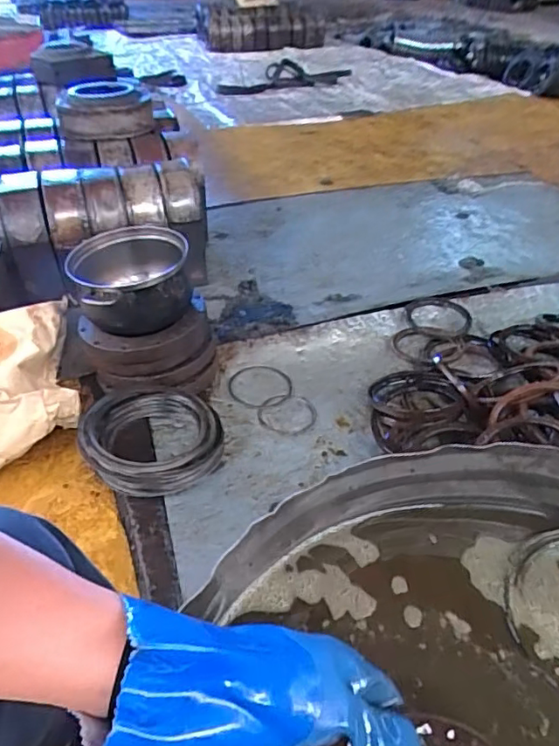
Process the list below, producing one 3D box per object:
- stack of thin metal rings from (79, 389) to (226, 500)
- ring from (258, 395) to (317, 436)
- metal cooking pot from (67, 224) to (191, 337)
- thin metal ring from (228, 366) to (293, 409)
[{"bbox_3d":[-0.208,0.109,0.930,0.223,0.076,0.212,-12,40,-14],"label":"stack of thin metal rings"},{"bbox_3d":[0.015,0.075,1.061,0.111,0.006,0.108,-1,39,1],"label":"ring"},{"bbox_3d":[-0.273,-0.171,1.038,0.201,0.119,0.221,-17,41,-19],"label":"metal cooking pot"},{"bbox_3d":[-0.037,0.027,1.113,0.127,0.007,0.124,-6,39,-6],"label":"thin metal ring"}]

